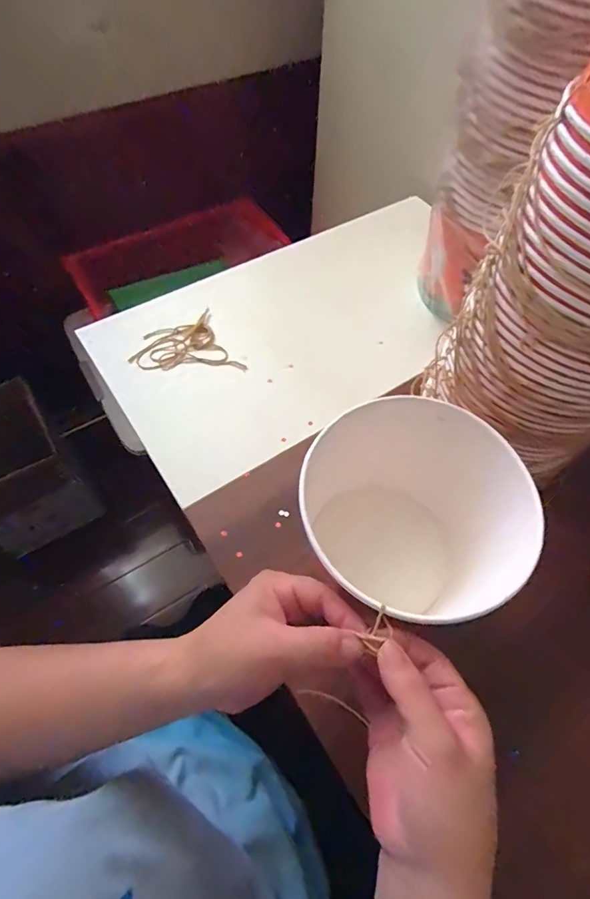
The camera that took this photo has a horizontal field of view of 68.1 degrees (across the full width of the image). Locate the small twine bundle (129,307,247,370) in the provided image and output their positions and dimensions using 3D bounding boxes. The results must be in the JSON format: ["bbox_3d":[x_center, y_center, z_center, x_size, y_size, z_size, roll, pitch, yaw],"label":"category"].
[{"bbox_3d":[-0.137,-0.121,0.531,0.114,0.008,0.101,-24,64,-14],"label":"small twine bundle"}]

